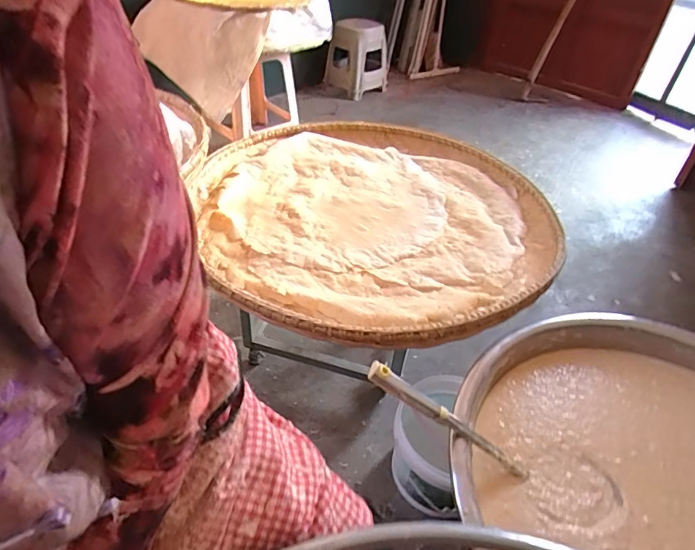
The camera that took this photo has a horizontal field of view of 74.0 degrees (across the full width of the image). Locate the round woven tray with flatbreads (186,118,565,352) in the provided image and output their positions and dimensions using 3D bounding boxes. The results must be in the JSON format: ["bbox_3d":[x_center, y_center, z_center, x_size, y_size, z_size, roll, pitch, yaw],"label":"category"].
[{"bbox_3d":[0.041,-0.163,1.050,0.741,0.063,0.838,-20,45,-27],"label":"round woven tray with flatbreads"}]

